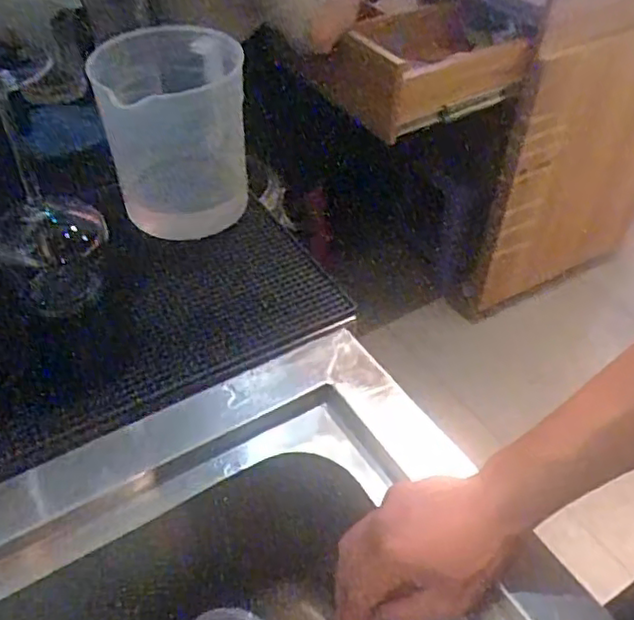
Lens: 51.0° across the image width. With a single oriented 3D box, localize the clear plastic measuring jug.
[{"bbox_3d":[-0.144,-0.191,0.692,0.142,0.187,0.148,-7,45,-9],"label":"clear plastic measuring jug"}]

